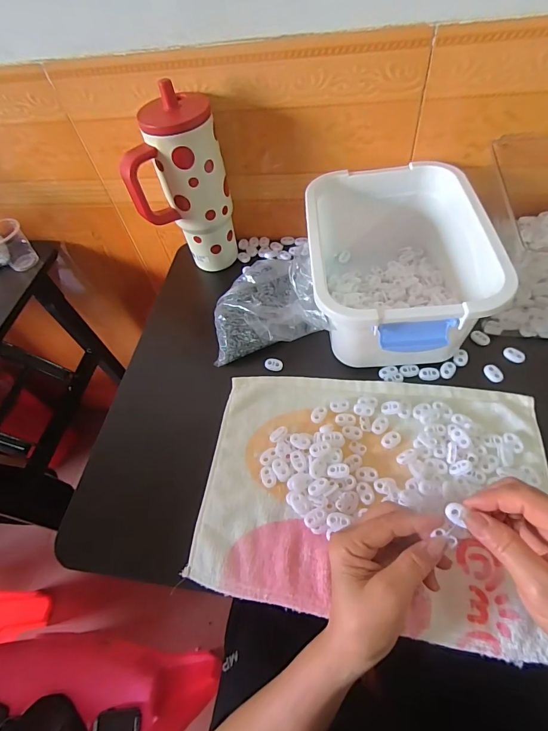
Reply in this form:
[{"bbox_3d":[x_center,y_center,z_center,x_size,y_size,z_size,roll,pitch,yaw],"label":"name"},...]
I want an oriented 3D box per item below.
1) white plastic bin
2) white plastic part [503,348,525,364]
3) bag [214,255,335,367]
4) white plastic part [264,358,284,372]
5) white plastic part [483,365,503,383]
[{"bbox_3d":[0.140,-0.115,0.455,0.188,0.124,0.252,-3,57,6],"label":"white plastic bin"},{"bbox_3d":[0.283,-0.013,0.437,0.023,0.008,0.014,35,68,26],"label":"white plastic part"},{"bbox_3d":[-0.009,-0.078,0.475,0.134,0.070,0.122,-4,57,5],"label":"bag"},{"bbox_3d":[0.000,-0.002,0.467,0.023,0.004,0.017,18,61,19],"label":"white plastic part"},{"bbox_3d":[0.252,0.009,0.427,0.015,0.006,0.023,-15,56,-2],"label":"white plastic part"}]

